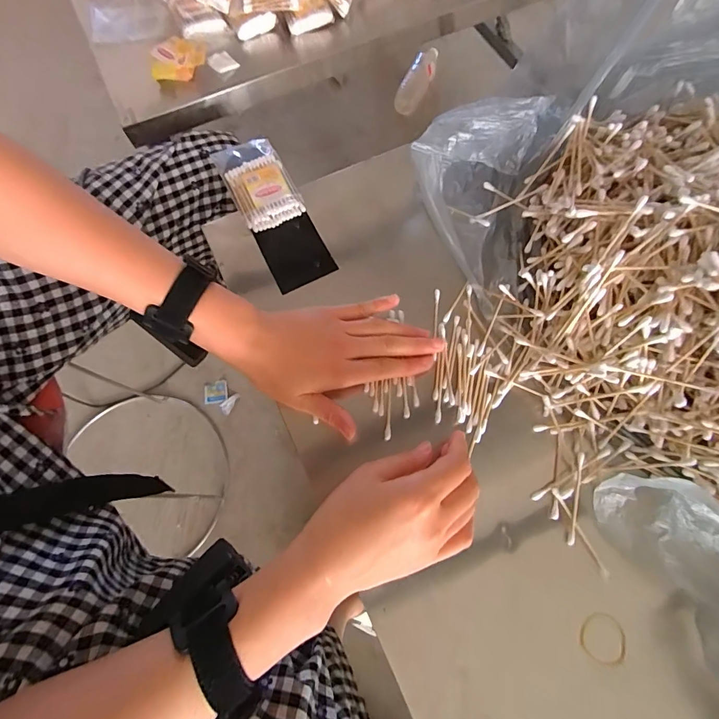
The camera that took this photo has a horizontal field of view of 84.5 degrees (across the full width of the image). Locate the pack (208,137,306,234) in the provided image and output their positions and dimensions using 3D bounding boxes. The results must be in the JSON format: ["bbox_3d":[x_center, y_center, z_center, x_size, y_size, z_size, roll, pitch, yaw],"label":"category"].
[{"bbox_3d":[-0.106,-0.186,0.420,0.063,0.018,0.112,-27,73,-9],"label":"pack"}]

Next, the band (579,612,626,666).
[{"bbox_3d":[0.180,0.206,0.293,0.031,0.005,0.032,21,63,18],"label":"band"}]

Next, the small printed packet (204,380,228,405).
[{"bbox_3d":[-0.308,0.070,0.847,0.048,0.006,0.048,-12,72,-4],"label":"small printed packet"}]

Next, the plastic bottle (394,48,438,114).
[{"bbox_3d":[0.160,-0.771,1.087,0.071,0.059,0.211,19,72,6],"label":"plastic bottle"}]

